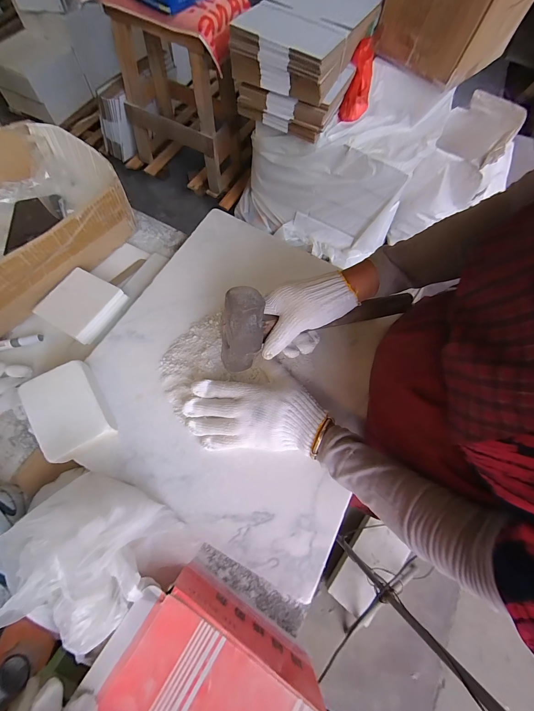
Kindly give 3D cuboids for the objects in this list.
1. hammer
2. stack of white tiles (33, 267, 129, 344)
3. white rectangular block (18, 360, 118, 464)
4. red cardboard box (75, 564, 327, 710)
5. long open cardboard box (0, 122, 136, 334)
[{"bbox_3d":[0.076,-0.050,0.381,0.274,0.091,0.061,-11,69,-22],"label":"hammer"},{"bbox_3d":[-0.293,-0.084,0.457,0.102,0.022,0.100,30,70,9],"label":"stack of white tiles"},{"bbox_3d":[-0.250,0.068,0.370,0.074,0.045,0.110,-30,73,-14],"label":"white rectangular block"},{"bbox_3d":[-0.093,0.379,0.284,0.198,0.114,0.237,33,70,10],"label":"red cardboard box"},{"bbox_3d":[-0.430,-0.205,0.467,0.240,0.096,0.371,36,71,11],"label":"long open cardboard box"}]

